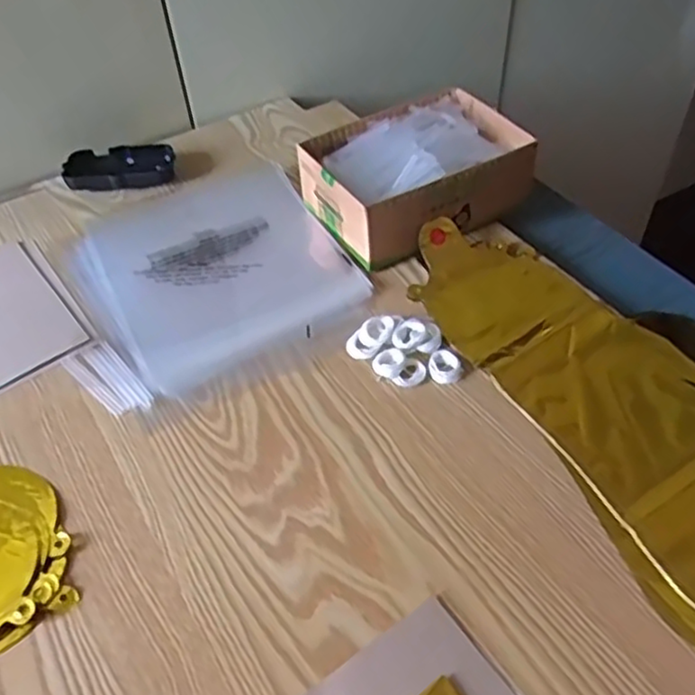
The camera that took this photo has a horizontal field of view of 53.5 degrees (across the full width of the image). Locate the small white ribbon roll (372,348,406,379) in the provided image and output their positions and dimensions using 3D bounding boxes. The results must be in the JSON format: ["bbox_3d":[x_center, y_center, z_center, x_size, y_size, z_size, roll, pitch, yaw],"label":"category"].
[{"bbox_3d":[0.033,0.012,0.527,0.024,0.007,0.029,18,52,19],"label":"small white ribbon roll"}]

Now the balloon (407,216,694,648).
[{"bbox_3d":[0.217,0.034,0.493,0.184,0.016,0.418,-21,50,-15],"label":"balloon"}]

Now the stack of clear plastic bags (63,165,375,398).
[{"bbox_3d":[-0.122,-0.075,0.619,0.217,0.008,0.249,-24,51,-17],"label":"stack of clear plastic bags"}]

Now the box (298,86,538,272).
[{"bbox_3d":[0.063,-0.159,0.632,0.183,0.072,0.139,-26,52,-18],"label":"box"}]

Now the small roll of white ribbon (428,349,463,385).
[{"bbox_3d":[0.074,0.016,0.526,0.025,0.006,0.030,3,49,7],"label":"small roll of white ribbon"}]

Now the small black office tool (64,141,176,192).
[{"bbox_3d":[-0.233,-0.182,0.706,0.107,0.024,0.050,-6,48,-1],"label":"small black office tool"}]

